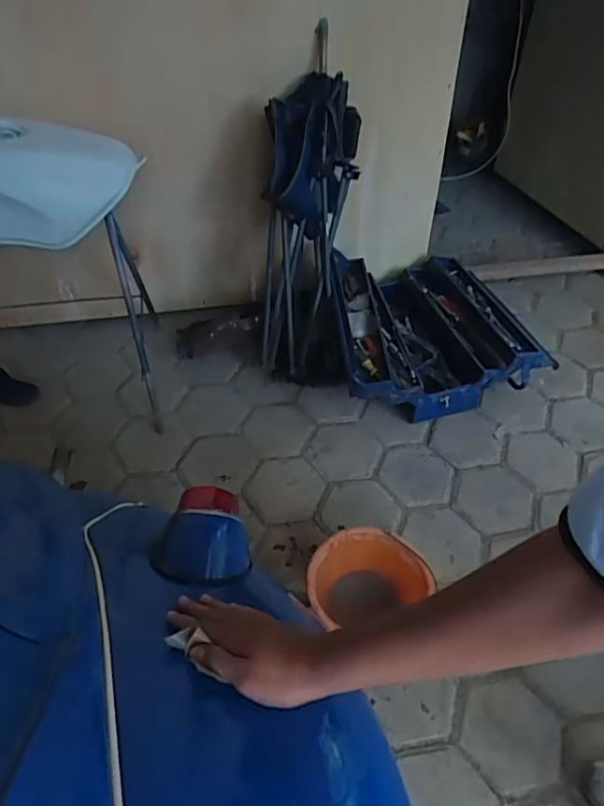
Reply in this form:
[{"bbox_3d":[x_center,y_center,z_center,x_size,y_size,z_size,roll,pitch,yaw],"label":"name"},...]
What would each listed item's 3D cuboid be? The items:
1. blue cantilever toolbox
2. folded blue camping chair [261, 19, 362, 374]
[{"bbox_3d":[0.331,-0.221,1.694,0.574,0.238,0.530,-1,44,1],"label":"blue cantilever toolbox"},{"bbox_3d":[0.022,-0.510,1.583,0.226,0.764,0.381,4,47,4],"label":"folded blue camping chair"}]

